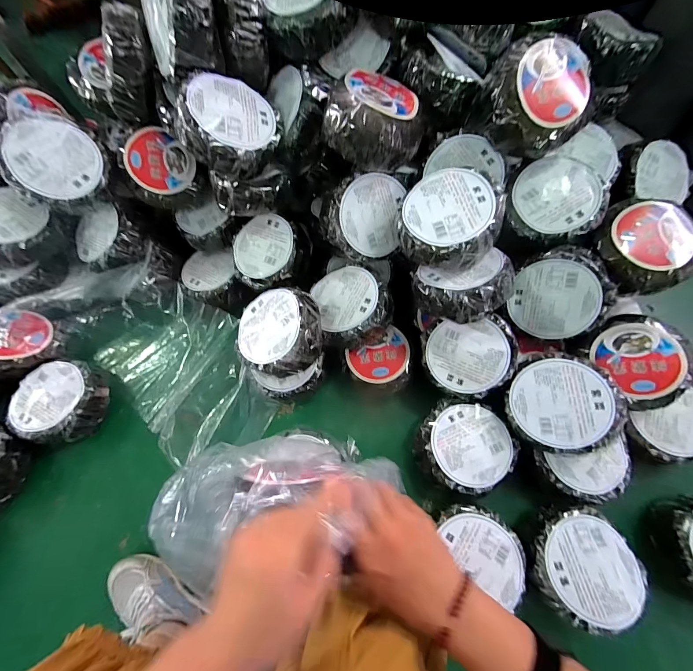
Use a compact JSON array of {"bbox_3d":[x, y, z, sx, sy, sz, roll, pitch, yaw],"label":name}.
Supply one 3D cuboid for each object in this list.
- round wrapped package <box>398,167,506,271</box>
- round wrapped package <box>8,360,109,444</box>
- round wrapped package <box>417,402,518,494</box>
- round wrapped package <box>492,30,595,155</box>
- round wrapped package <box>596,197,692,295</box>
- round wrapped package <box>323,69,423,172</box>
[{"bbox_3d":[0.184,-0.209,0.598,0.182,0.075,0.175,13,80,16],"label":"round wrapped package"},{"bbox_3d":[-0.637,0.150,0.735,0.157,0.089,0.170,-1,67,2],"label":"round wrapped package"},{"bbox_3d":[0.239,0.225,0.667,0.168,0.065,0.172,-1,67,2],"label":"round wrapped package"},{"bbox_3d":[0.342,-0.426,0.595,0.177,0.082,0.177,-1,97,-8],"label":"round wrapped package"},{"bbox_3d":[0.576,-0.176,0.629,0.183,0.073,0.170,-1,67,2],"label":"round wrapped package"},{"bbox_3d":[0.057,-0.397,0.606,0.187,0.087,0.168,12,65,-13],"label":"round wrapped package"}]

